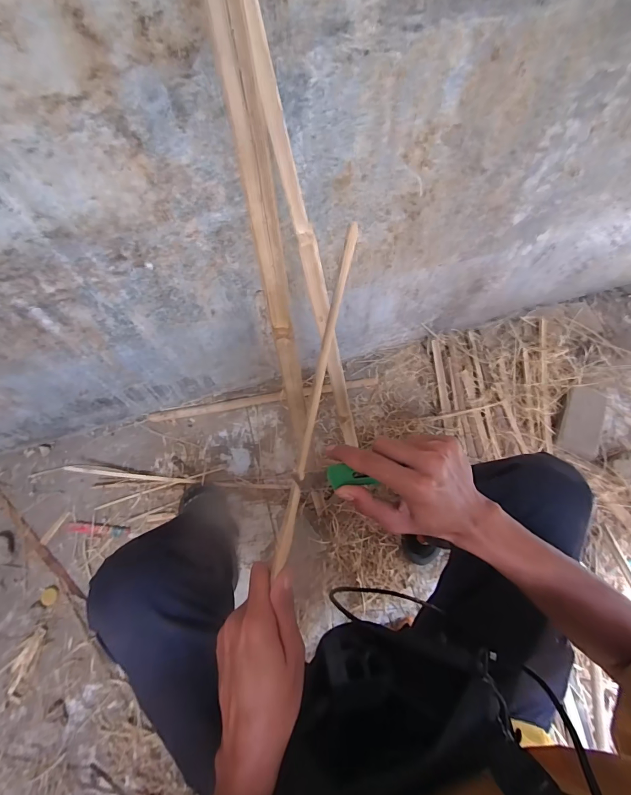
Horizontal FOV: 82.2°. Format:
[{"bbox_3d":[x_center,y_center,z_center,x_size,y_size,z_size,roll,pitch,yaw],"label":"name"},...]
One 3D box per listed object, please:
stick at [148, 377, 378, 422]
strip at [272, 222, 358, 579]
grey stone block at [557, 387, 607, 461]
[{"bbox_3d":[-0.154,0.004,1.096,0.687,0.013,0.035,-9,65,-2],"label":"stick"},{"bbox_3d":[-0.001,0.004,0.314,0.011,0.011,0.304,13,92,8],"label":"strip"},{"bbox_3d":[0.719,0.062,0.964,0.104,0.033,0.194,21,68,12],"label":"grey stone block"}]

